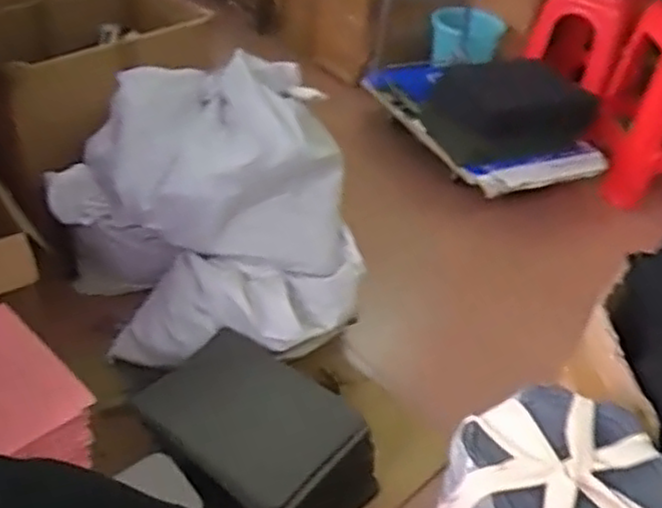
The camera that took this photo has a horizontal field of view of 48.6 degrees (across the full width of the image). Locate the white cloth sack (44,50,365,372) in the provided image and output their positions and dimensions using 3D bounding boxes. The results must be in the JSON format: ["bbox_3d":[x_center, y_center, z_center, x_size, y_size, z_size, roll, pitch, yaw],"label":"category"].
[{"bbox_3d":[-0.268,-0.067,1.623,0.615,0.477,0.585,-10,40,-20],"label":"white cloth sack"}]

